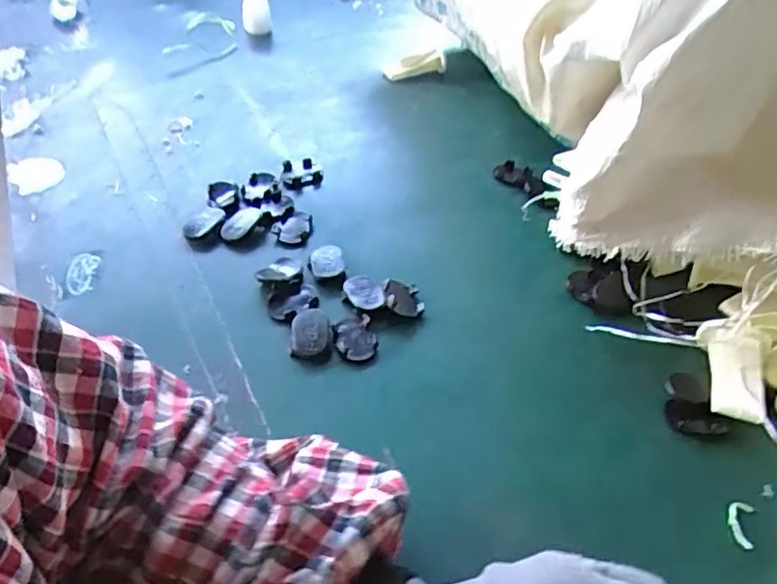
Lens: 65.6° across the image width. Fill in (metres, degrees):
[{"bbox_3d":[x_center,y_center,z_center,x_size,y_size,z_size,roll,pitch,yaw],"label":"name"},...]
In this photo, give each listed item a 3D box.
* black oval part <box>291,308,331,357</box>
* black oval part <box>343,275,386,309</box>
[{"bbox_3d":[-0.060,0.031,0.462,0.030,0.013,0.038,-7,46,-4],"label":"black oval part"},{"bbox_3d":[-0.021,0.001,0.496,0.027,0.007,0.041,-25,50,-21],"label":"black oval part"}]

